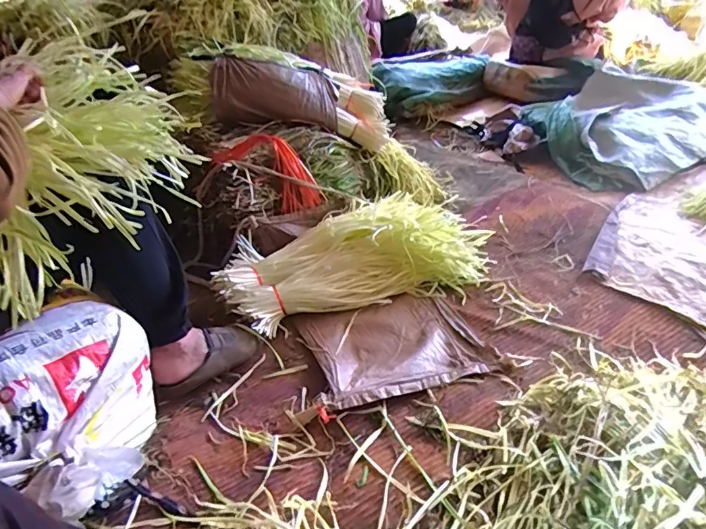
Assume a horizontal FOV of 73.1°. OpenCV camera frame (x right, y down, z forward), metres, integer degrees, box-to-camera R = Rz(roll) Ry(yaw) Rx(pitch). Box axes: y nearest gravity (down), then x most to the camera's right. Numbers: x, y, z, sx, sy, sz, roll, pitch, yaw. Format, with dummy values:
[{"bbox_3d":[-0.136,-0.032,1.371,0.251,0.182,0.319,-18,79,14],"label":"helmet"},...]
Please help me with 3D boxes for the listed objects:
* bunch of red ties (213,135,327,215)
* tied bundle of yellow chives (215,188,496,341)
[{"bbox_3d":[-0.196,-0.229,1.199,0.279,0.106,0.103,37,36,-13],"label":"bunch of red ties"},{"bbox_3d":[0.000,-0.015,1.119,0.594,0.142,0.251,-16,35,-12],"label":"tied bundle of yellow chives"}]

